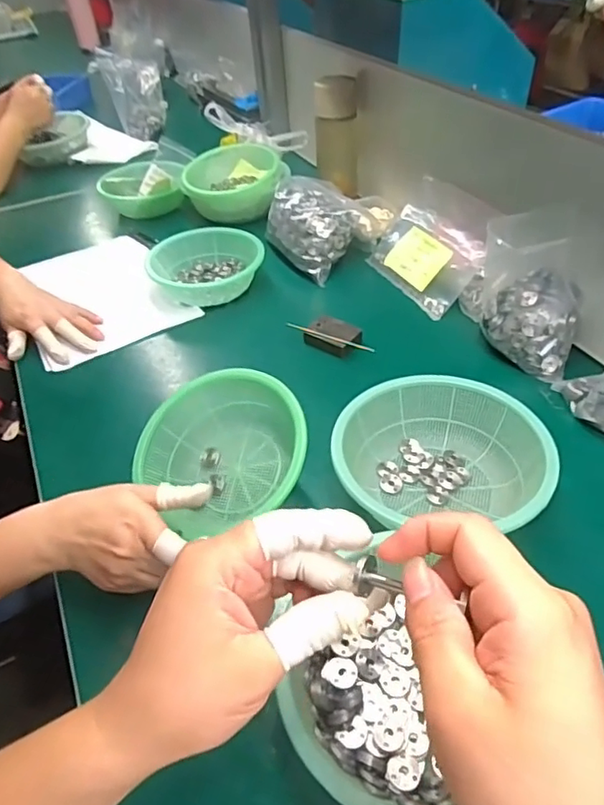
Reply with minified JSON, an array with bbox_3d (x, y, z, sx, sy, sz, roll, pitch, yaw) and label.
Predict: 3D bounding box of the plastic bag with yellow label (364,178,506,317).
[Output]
[{"bbox_3d":[0.180,-0.222,0.784,0.152,0.025,0.183,-51,47,17],"label":"plastic bag with yellow label"}]

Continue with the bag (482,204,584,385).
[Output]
[{"bbox_3d":[0.266,-0.136,0.663,0.119,0.078,0.219,2,71,9],"label":"bag"}]

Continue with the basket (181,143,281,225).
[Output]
[{"bbox_3d":[-0.117,-0.381,0.985,0.172,0.072,0.151,-9,43,-3],"label":"basket"}]

